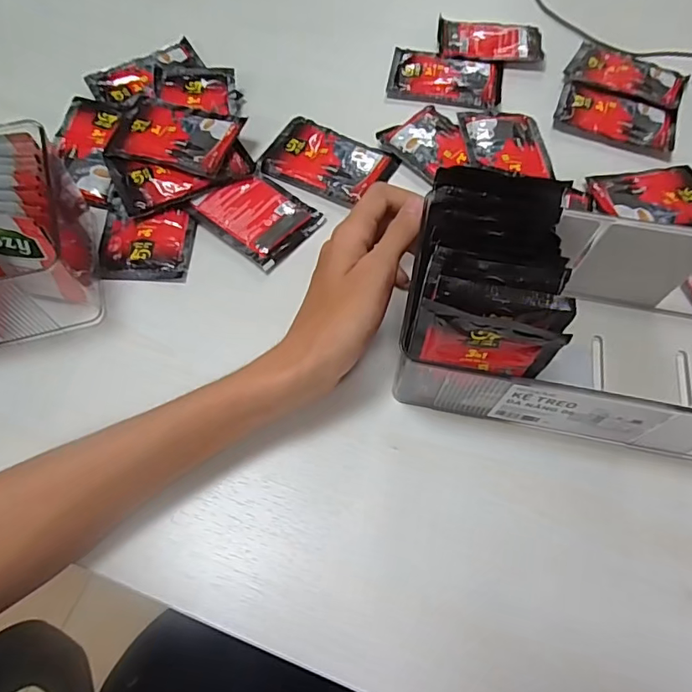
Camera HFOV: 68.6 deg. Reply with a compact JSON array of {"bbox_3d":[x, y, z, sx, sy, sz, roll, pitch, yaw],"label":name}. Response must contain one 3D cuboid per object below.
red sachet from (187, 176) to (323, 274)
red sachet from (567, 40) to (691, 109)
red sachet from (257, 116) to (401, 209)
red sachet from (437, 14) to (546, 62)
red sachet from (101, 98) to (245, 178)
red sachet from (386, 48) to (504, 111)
[{"bbox_3d":[-0.068,-0.101,0.383,0.081,0.007,0.063,37,70,17],"label":"red sachet"},{"bbox_3d":[0.256,-0.249,0.460,0.099,0.004,0.068,27,68,13],"label":"red sachet"},{"bbox_3d":[-0.016,-0.149,0.411,0.098,0.006,0.068,26,68,12],"label":"red sachet"},{"bbox_3d":[0.137,-0.289,0.476,0.099,0.004,0.058,6,65,3],"label":"red sachet"},{"bbox_3d":[-0.136,-0.166,0.405,0.096,0.017,0.067,14,65,7],"label":"red sachet"},{"bbox_3d":[0.090,-0.241,0.458,0.101,0.007,0.067,15,66,8],"label":"red sachet"}]

